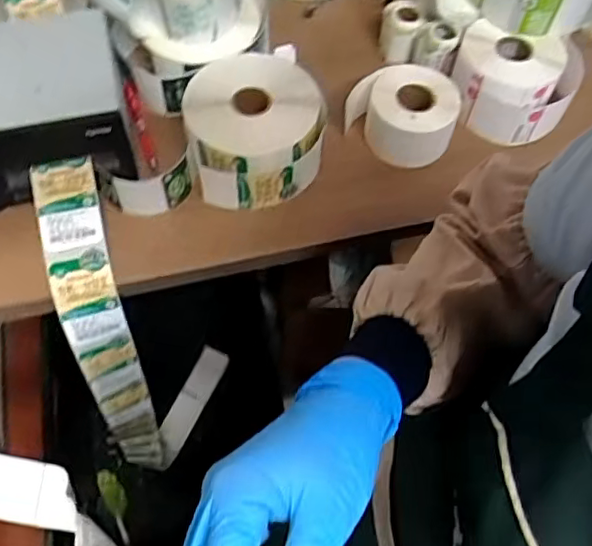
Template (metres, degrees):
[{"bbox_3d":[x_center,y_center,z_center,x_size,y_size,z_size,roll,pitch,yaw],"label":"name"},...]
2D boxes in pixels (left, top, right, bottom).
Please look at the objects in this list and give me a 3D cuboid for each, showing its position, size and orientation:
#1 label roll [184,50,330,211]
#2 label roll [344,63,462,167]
[{"bbox_3d":[-0.046,-0.169,0.708,0.157,0.066,0.179,3,61,-1],"label":"label roll"},{"bbox_3d":[0.126,-0.189,0.723,0.124,0.066,0.090,26,63,11],"label":"label roll"}]

